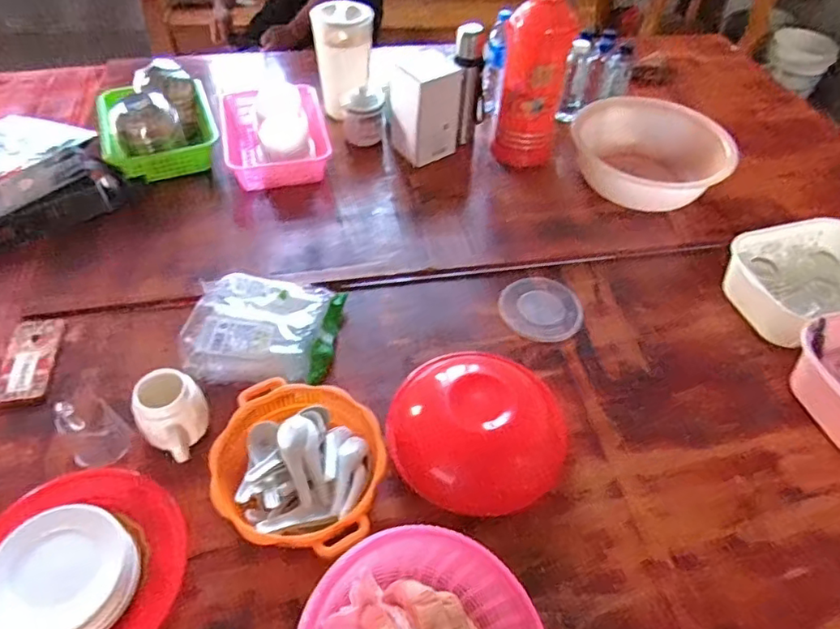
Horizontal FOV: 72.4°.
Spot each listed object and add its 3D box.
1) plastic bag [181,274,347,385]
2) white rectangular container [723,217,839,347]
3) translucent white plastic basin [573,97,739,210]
[{"bbox_3d":[-0.252,0.024,0.934,0.230,0.068,0.189,2,50,0],"label":"plastic bag"},{"bbox_3d":[0.688,-0.064,1.020,0.278,0.096,0.231,-17,53,-15],"label":"white rectangular container"},{"bbox_3d":[0.488,-0.345,1.232,0.265,0.131,0.326,-35,59,-27],"label":"translucent white plastic basin"}]

